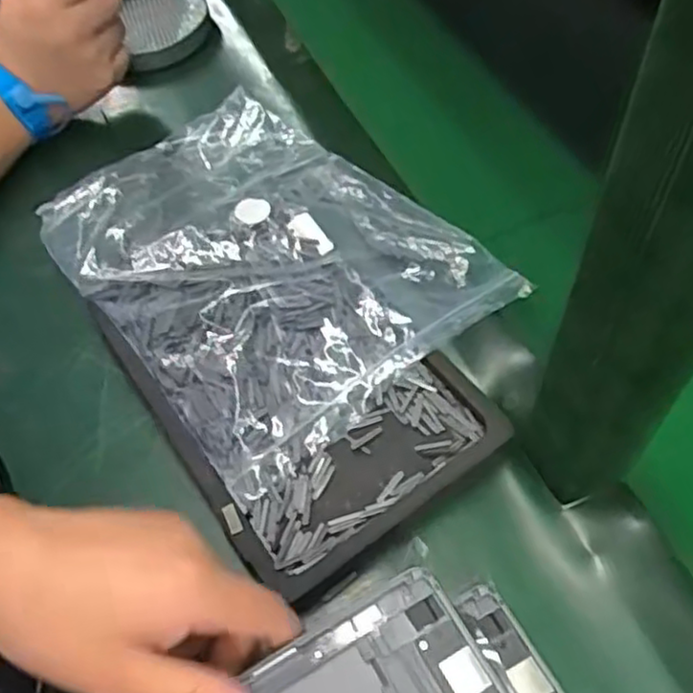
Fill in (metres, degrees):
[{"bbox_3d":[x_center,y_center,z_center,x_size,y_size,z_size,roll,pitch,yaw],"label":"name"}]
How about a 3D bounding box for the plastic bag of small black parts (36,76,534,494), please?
[{"bbox_3d":[-0.060,-0.068,0.477,0.215,0.027,0.283,-35,60,-20],"label":"plastic bag of small black parts"}]

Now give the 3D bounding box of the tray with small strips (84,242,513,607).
[{"bbox_3d":[-0.034,0.016,0.420,0.153,0.031,0.222,-31,59,-18],"label":"tray with small strips"}]

